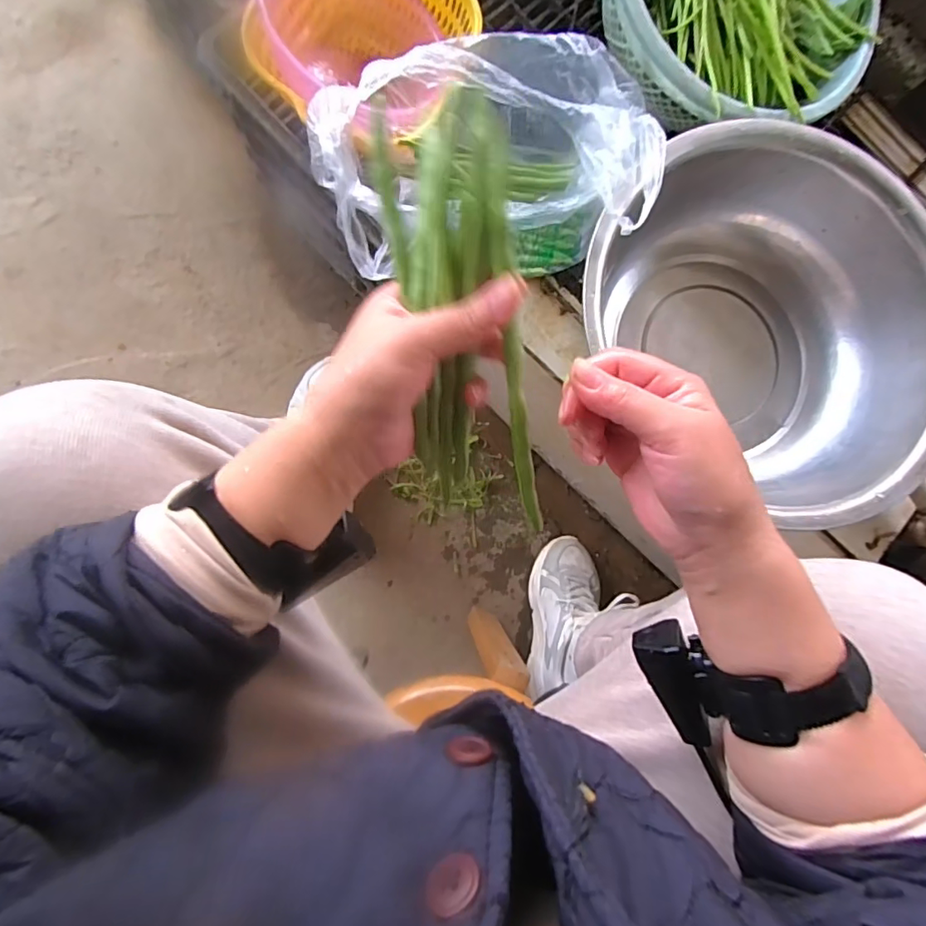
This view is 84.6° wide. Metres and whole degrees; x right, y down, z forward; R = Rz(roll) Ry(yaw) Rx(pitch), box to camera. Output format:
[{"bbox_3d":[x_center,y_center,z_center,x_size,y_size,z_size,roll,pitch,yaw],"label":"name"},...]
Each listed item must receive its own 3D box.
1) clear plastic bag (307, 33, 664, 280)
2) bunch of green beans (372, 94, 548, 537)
[{"bbox_3d":[0.017,-0.285,0.469,0.280,0.151,0.167,3,86,-6],"label":"clear plastic bag"},{"bbox_3d":[0.000,-0.065,0.271,0.060,0.037,0.211,-11,111,-8],"label":"bunch of green beans"}]

